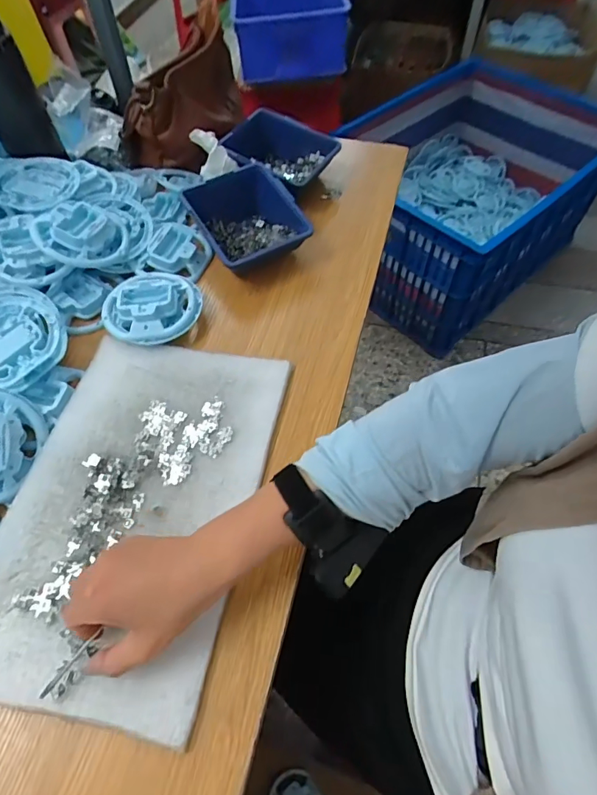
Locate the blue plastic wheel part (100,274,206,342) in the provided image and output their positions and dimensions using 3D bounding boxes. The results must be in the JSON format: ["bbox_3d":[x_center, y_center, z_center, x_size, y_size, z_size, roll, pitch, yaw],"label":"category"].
[{"bbox_3d":[-0.168,-0.105,0.519,0.107,0.035,0.094,-7,58,-4],"label":"blue plastic wheel part"}]

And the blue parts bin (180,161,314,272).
[{"bbox_3d":[-0.065,-0.220,0.578,0.126,0.062,0.141,-32,63,-18],"label":"blue parts bin"}]

